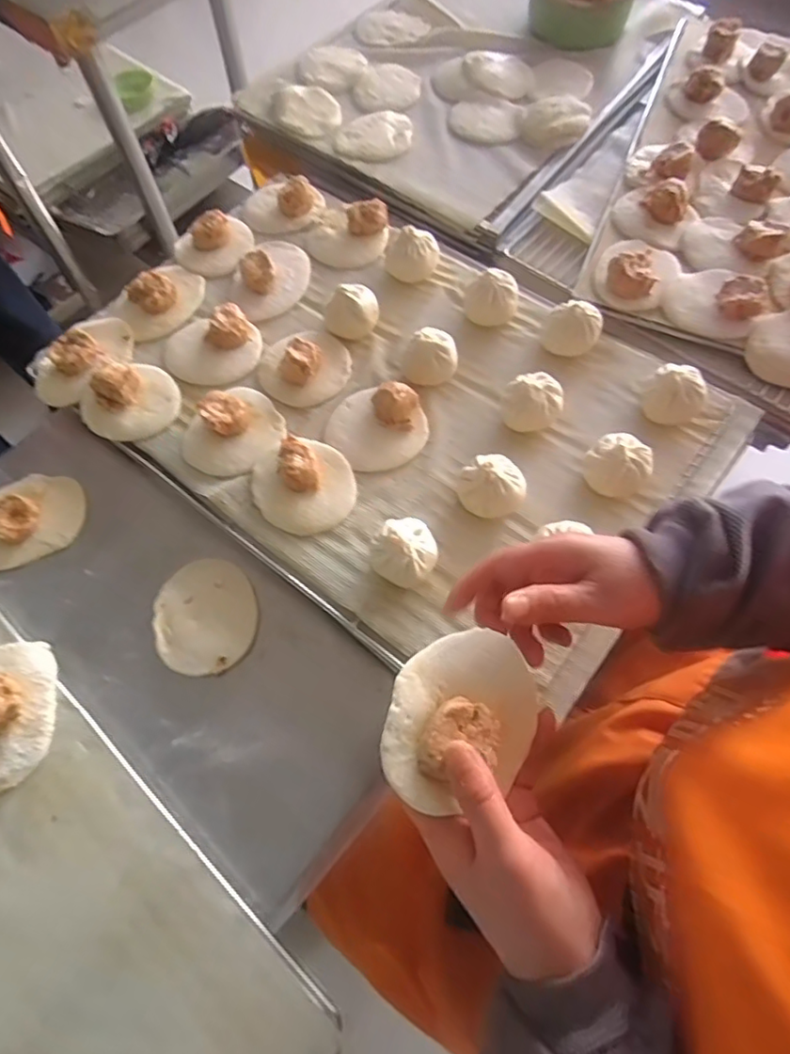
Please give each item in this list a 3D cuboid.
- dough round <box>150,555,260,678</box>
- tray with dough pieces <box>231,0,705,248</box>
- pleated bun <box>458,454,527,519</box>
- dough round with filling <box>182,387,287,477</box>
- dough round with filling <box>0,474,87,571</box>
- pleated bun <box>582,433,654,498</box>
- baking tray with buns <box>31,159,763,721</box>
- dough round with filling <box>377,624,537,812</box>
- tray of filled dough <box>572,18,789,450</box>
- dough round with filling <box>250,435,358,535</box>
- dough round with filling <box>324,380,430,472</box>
[{"bbox_3d":[-0.166,0.077,0.508,0.084,0.010,0.101,-8,65,-3],"label":"dough round"},{"bbox_3d":[0.105,-0.642,0.784,0.384,0.036,0.552,33,70,14],"label":"tray with dough pieces"},{"bbox_3d":[0.082,-0.036,0.498,0.056,0.040,0.052,0,65,0],"label":"pleated bun"},{"bbox_3d":[-0.151,-0.090,0.537,0.092,0.033,0.081,-35,70,-15],"label":"dough round with filling"},{"bbox_3d":[-0.353,-0.010,0.538,0.112,0.036,0.081,-27,68,-12],"label":"dough round with filling"},{"bbox_3d":[0.193,-0.055,0.504,0.052,0.042,0.050,-1,65,2],"label":"pleated bun"},{"bbox_3d":[-0.014,-0.149,0.558,0.609,0.044,0.416,34,71,16],"label":"baking tray with buns"},{"bbox_3d":[0.036,0.103,0.318,0.075,0.022,0.098,26,69,14],"label":"dough round with filling"},{"bbox_3d":[0.465,-0.400,0.656,0.407,0.046,0.590,27,68,12],"label":"tray of filled dough"},{"bbox_3d":[-0.080,-0.040,0.509,0.085,0.032,0.086,0,65,0],"label":"dough round with filling"},{"bbox_3d":[-0.018,-0.093,0.531,0.088,0.034,0.078,17,66,8],"label":"dough round with filling"}]

